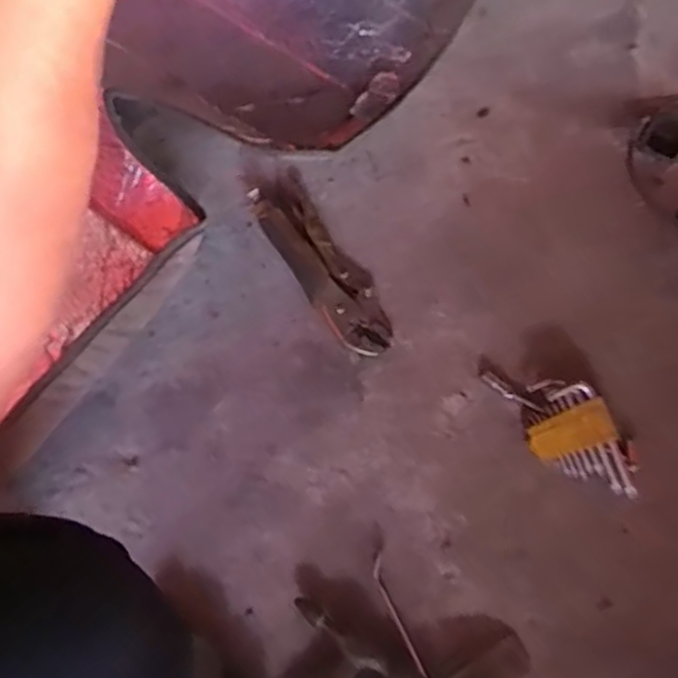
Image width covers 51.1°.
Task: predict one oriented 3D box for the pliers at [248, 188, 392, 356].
[{"bbox_3d":[-0.015,-0.076,0.730,0.062,0.022,0.211,-33,74,-11],"label":"pliers"}]

